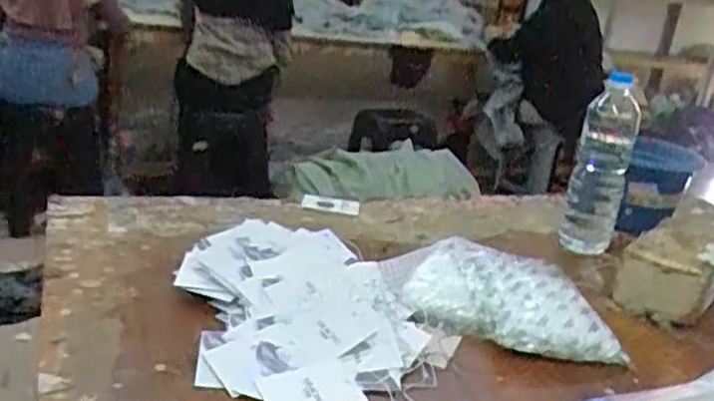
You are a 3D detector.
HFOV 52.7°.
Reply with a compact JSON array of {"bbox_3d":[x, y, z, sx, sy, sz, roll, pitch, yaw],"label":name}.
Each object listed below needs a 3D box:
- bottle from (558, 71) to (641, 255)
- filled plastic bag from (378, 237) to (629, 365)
[{"bbox_3d":[0.359,-0.050,1.063,0.074,0.263,0.074,13,20,17],"label":"bottle"},{"bbox_3d":[0.169,0.108,0.872,0.297,0.046,0.197,12,19,16],"label":"filled plastic bag"}]

